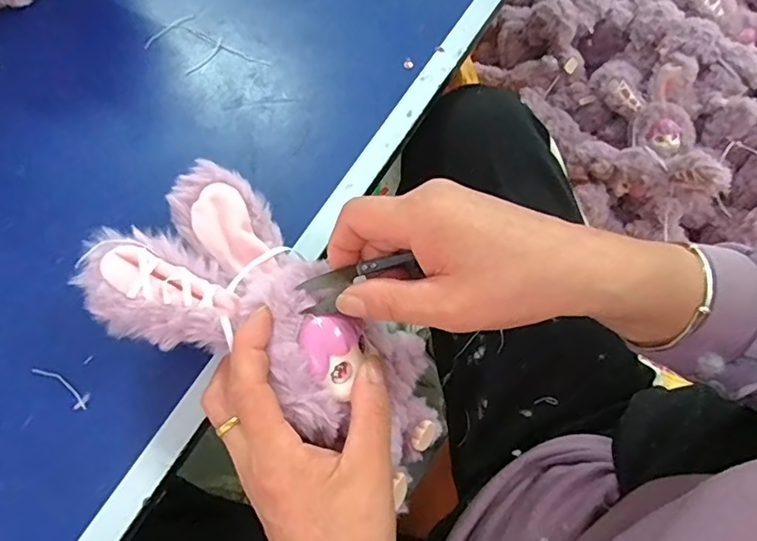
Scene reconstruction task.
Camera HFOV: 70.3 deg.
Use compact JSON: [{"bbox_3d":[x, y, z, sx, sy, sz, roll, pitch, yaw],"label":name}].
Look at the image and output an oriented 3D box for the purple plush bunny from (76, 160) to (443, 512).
[{"bbox_3d":[-0.048,0.034,0.310,0.221,0.059,0.105,37,70,-7],"label":"purple plush bunny"}]

